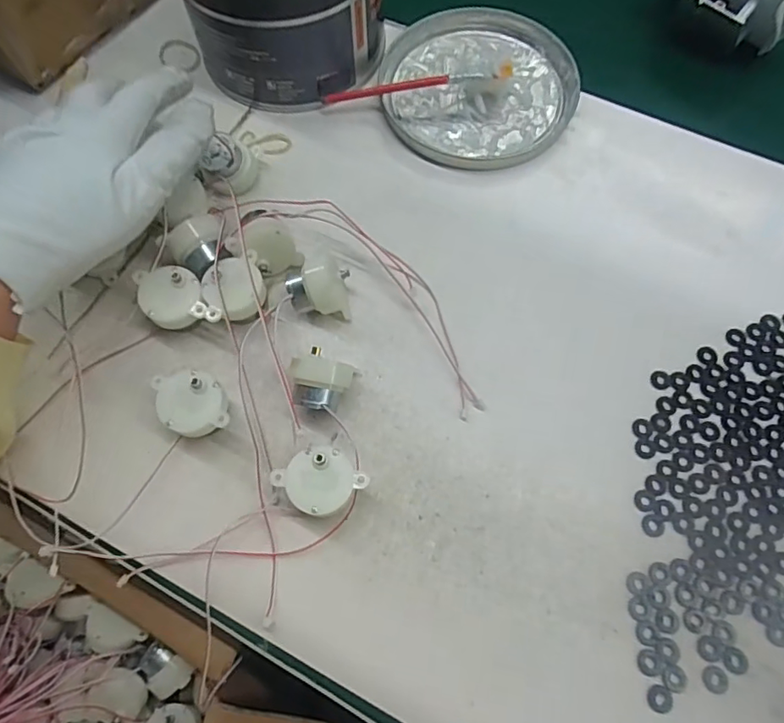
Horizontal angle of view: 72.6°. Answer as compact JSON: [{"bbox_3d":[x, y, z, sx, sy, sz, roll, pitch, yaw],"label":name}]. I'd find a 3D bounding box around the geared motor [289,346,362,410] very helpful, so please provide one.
[{"bbox_3d":[-0.037,0.012,0.276,0.028,0.028,0.029,15,70,6],"label":"geared motor"}]

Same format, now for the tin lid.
[{"bbox_3d":[0.058,-0.189,0.360,0.130,0.020,0.126,0,69,1],"label":"tin lid"}]

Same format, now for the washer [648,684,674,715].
[{"bbox_3d":[0.117,0.147,0.232,0.010,0.004,0.011,-1,68,2],"label":"washer"}]

